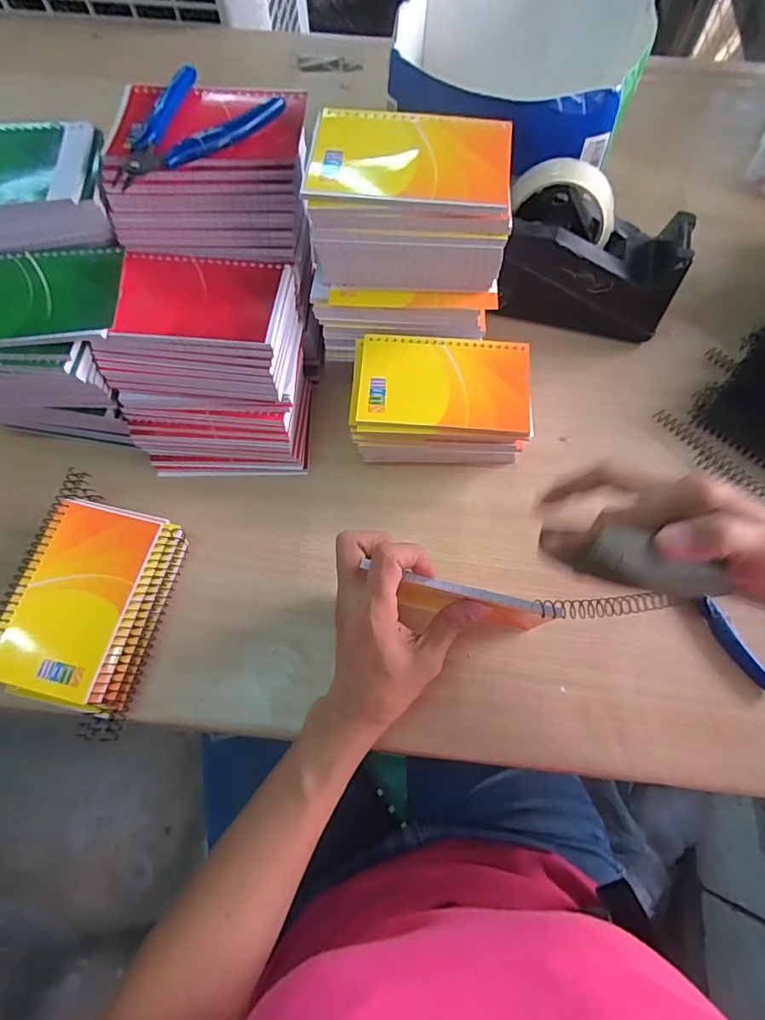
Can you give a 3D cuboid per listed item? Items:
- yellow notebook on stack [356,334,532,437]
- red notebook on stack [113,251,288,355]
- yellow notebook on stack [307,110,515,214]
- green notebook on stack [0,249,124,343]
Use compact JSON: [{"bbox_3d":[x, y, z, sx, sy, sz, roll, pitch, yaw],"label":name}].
[{"bbox_3d":[0.048,-0.097,0.389,0.127,0.007,0.079,4,68,2],"label":"yellow notebook on stack"},{"bbox_3d":[-0.127,-0.149,0.357,0.111,0.009,0.079,4,64,-3],"label":"red notebook on stack"},{"bbox_3d":[0.019,-0.230,0.334,0.129,0.011,0.081,5,68,2],"label":"yellow notebook on stack"},{"bbox_3d":[-0.248,-0.148,0.350,0.131,0.006,0.076,-4,68,-1],"label":"green notebook on stack"}]

